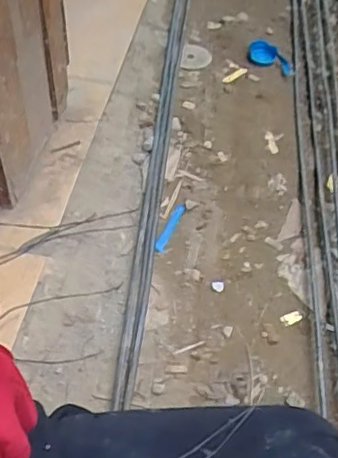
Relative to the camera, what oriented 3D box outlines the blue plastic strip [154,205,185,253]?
[{"bbox_3d":[0.002,-0.003,0.851,0.013,0.007,0.099,18,50,12],"label":"blue plastic strip"}]

